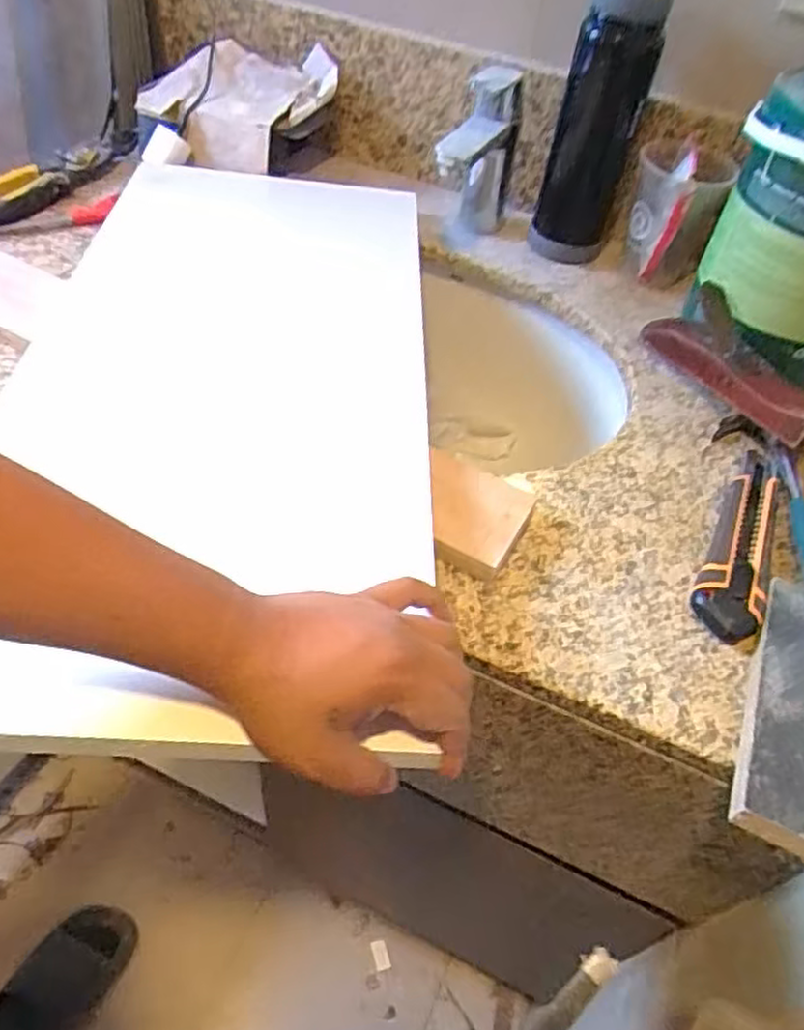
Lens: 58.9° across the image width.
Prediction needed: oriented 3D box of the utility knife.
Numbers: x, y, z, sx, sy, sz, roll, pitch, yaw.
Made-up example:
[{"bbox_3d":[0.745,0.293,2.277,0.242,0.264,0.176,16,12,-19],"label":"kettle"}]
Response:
[{"bbox_3d":[0.252,0.013,0.529,0.042,0.020,0.185,23,51,13],"label":"utility knife"}]

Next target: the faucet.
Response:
[{"bbox_3d":[0.080,-0.363,0.747,0.062,0.168,0.173,16,50,7],"label":"faucet"}]

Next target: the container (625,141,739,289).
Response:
[{"bbox_3d":[0.279,-0.313,0.742,0.092,0.116,0.085,23,51,13],"label":"container"}]

